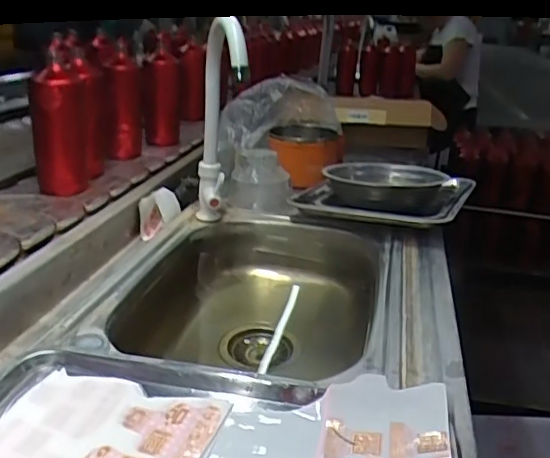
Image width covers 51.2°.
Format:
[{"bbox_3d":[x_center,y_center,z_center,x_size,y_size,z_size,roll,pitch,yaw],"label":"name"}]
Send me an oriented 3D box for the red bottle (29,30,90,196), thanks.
[{"bbox_3d":[-0.331,-0.176,0.884,0.082,0.226,0.078,-2,22,-23],"label":"red bottle"}]

